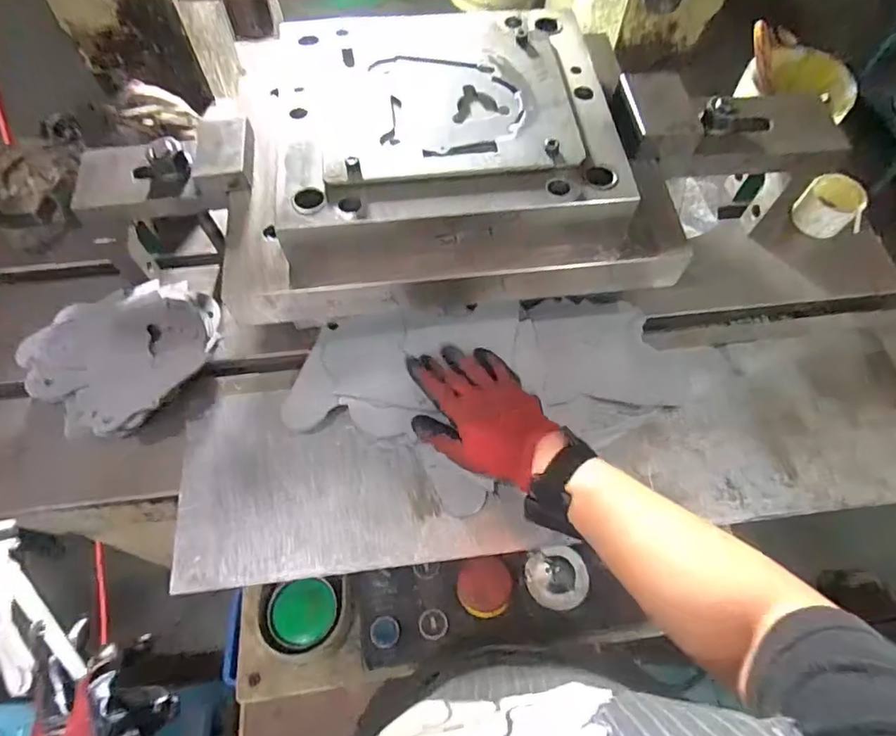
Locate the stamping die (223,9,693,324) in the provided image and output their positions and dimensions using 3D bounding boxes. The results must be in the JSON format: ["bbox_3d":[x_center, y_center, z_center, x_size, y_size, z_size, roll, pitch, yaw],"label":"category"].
[{"bbox_3d":[0.001,-0.225,0.547,0.414,0.086,0.319,-5,64,-2],"label":"stamping die"}]

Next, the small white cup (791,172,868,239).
[{"bbox_3d":[0.496,-0.211,0.687,0.077,0.052,0.072,0,64,1],"label":"small white cup"}]

